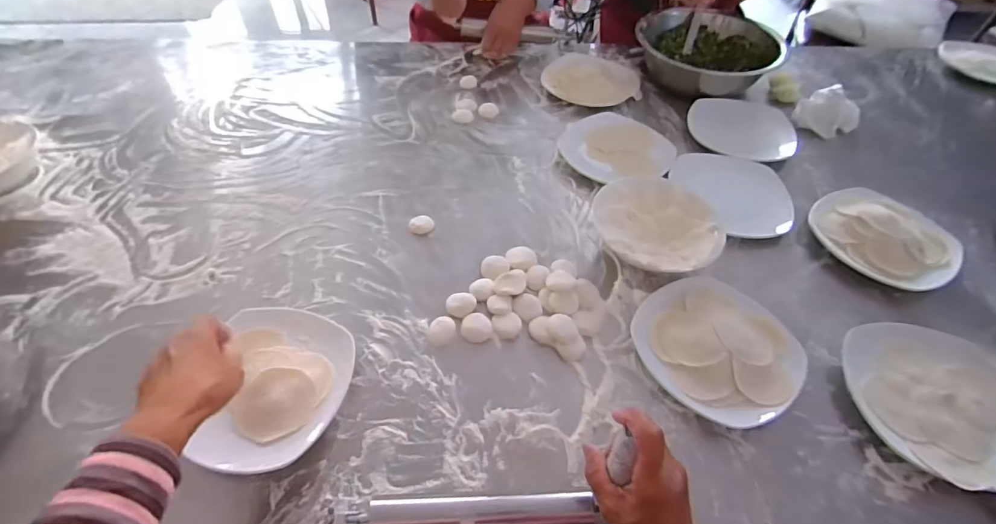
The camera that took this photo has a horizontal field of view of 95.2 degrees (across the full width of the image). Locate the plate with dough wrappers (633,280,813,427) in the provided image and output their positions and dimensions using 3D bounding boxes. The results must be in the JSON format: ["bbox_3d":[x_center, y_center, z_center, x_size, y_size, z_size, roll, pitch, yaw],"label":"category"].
[{"bbox_3d":[0.259,0.100,0.545,0.174,0.030,0.180,2,50,-2],"label":"plate with dough wrappers"}]

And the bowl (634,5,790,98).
[{"bbox_3d":[0.435,-0.440,0.960,0.273,0.095,0.221,26,55,18],"label":"bowl"}]

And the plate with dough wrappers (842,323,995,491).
[{"bbox_3d":[0.502,0.154,0.507,0.193,0.040,0.180,2,50,-2],"label":"plate with dough wrappers"}]

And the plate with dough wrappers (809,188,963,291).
[{"bbox_3d":[0.566,-0.040,0.675,0.179,0.052,0.165,2,50,-2],"label":"plate with dough wrappers"}]

